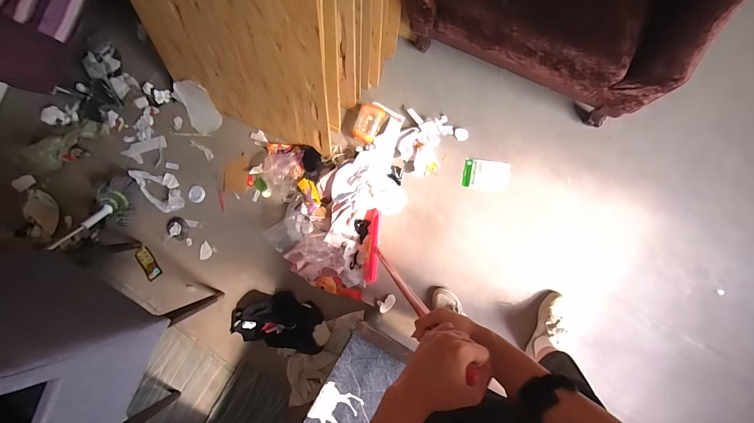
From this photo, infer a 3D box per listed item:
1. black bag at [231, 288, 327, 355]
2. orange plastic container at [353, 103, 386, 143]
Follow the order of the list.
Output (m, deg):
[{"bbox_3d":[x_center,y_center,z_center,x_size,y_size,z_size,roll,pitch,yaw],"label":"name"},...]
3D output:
[{"bbox_3d":[-0.467,0.506,1.482,0.444,0.039,0.240,8,89,9],"label":"black bag"},{"bbox_3d":[-0.039,-0.386,1.401,0.107,0.078,0.161,23,93,9],"label":"orange plastic container"}]

